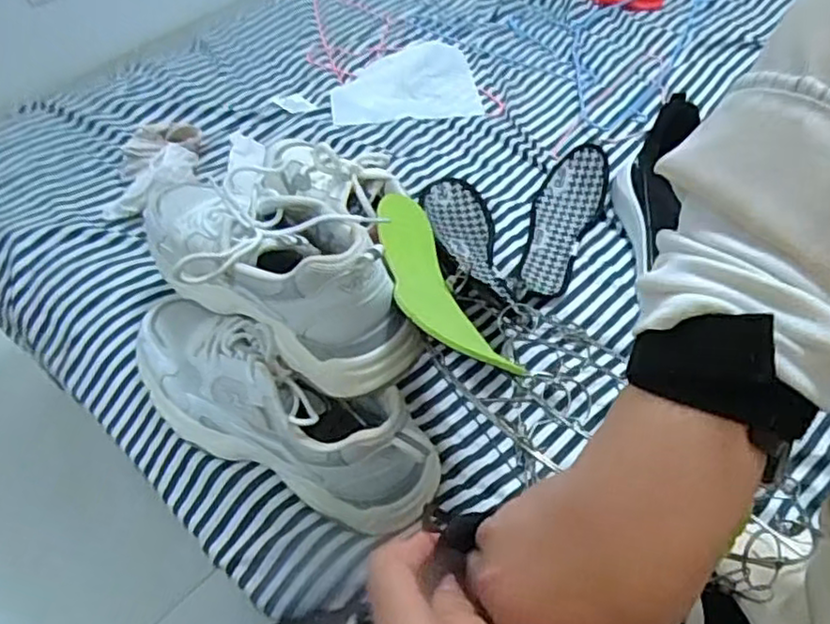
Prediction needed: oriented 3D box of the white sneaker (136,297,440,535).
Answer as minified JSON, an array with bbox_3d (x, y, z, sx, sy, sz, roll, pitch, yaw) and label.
[{"bbox_3d":[-0.116,0.074,0.542,0.285,0.111,0.086,23,56,18],"label":"white sneaker"}]

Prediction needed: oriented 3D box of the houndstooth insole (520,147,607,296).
[{"bbox_3d":[0.162,-0.101,0.736,0.073,0.025,0.223,15,54,12],"label":"houndstooth insole"}]

